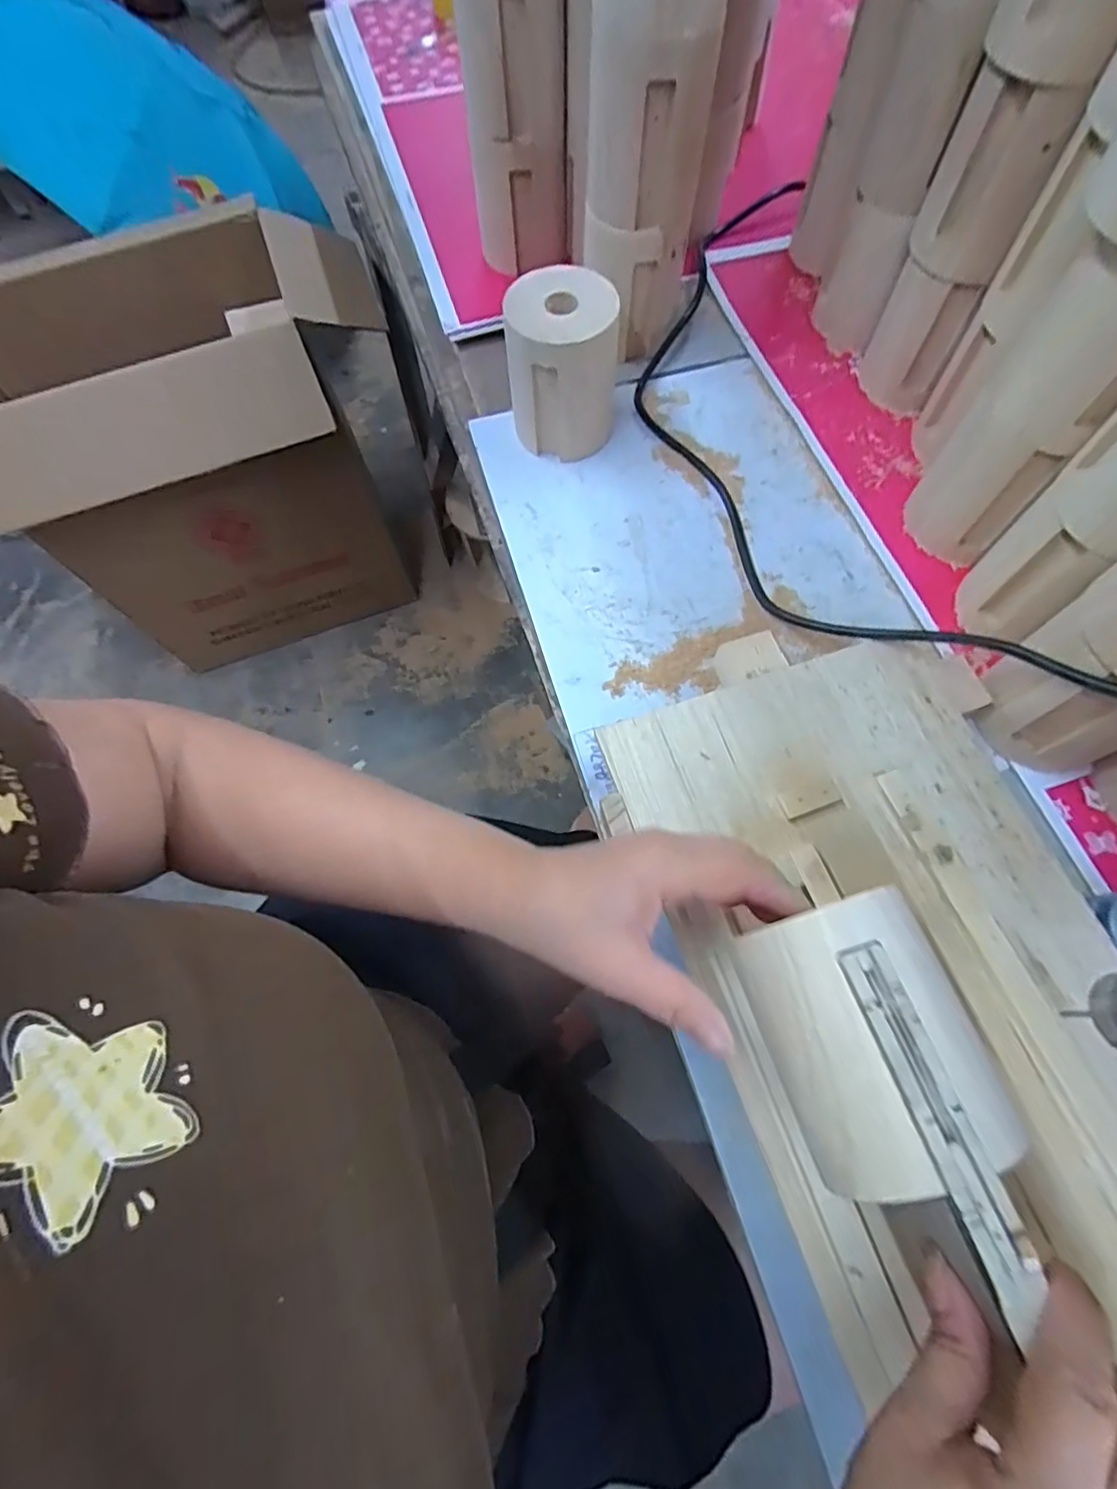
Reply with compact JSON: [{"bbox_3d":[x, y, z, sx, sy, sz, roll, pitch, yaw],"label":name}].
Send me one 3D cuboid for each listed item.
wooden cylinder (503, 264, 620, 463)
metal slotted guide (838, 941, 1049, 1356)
[{"bbox_3d":[0.003,-0.275,0.464,0.081,0.104,0.064,1,67,2],"label":"wooden cylinder"},{"bbox_3d":[0.135,0.131,0.219,0.019,0.004,0.117,-16,68,-5],"label":"metal slotted guide"}]

